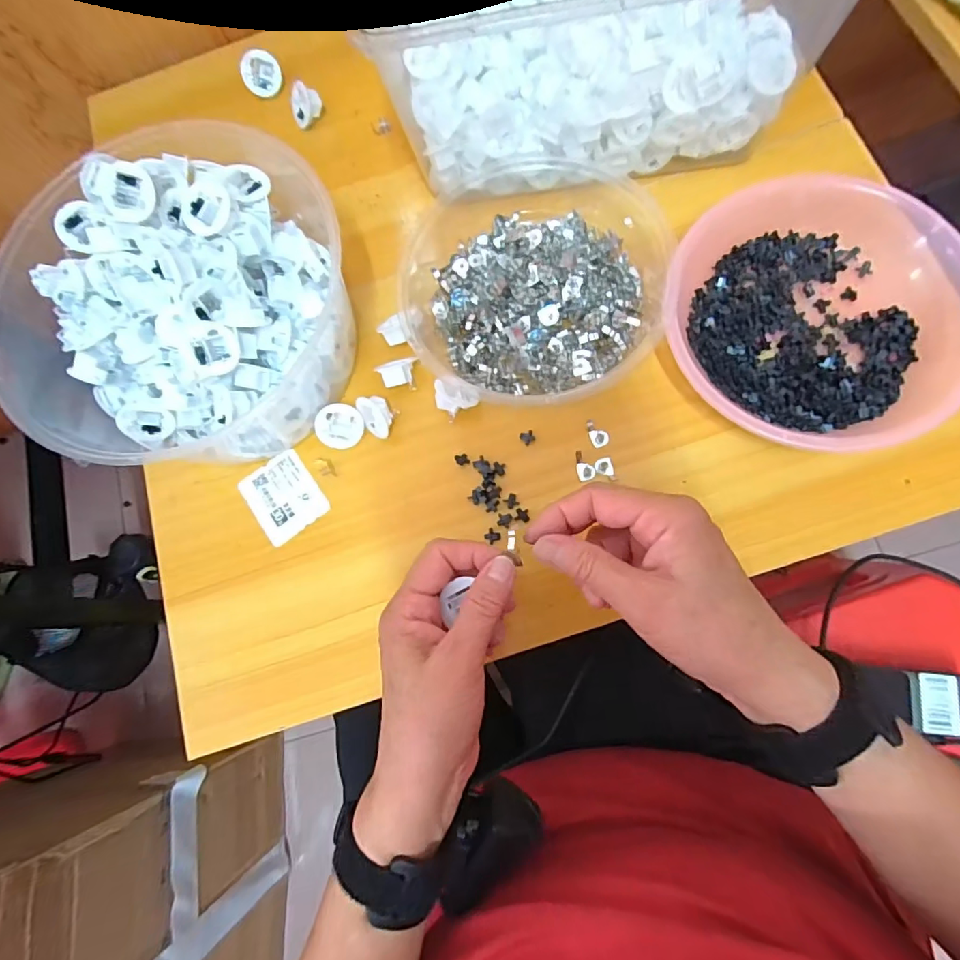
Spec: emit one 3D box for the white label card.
[{"bbox_3d":[-0.144,0.013,0.381,0.048,0.004,0.060,-36,74,-8],"label":"white label card"}]

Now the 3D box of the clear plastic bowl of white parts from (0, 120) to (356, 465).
[{"bbox_3d":[-0.199,-0.123,0.358,0.215,0.086,0.209,-1,78,6],"label":"clear plastic bowl of white parts"}]

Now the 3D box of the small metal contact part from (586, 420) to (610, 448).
[{"bbox_3d":[0.082,-0.033,0.360,0.012,0.004,0.020,-19,77,2],"label":"small metal contact part"}]

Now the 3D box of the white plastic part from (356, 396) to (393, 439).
[{"bbox_3d":[-0.073,-0.045,0.369,0.021,0.018,0.030,-28,77,0],"label":"white plastic part"}]

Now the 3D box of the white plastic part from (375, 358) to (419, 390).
[{"bbox_3d":[-0.059,-0.077,0.377,0.028,0.019,0.020,-8,77,5],"label":"white plastic part"}]

